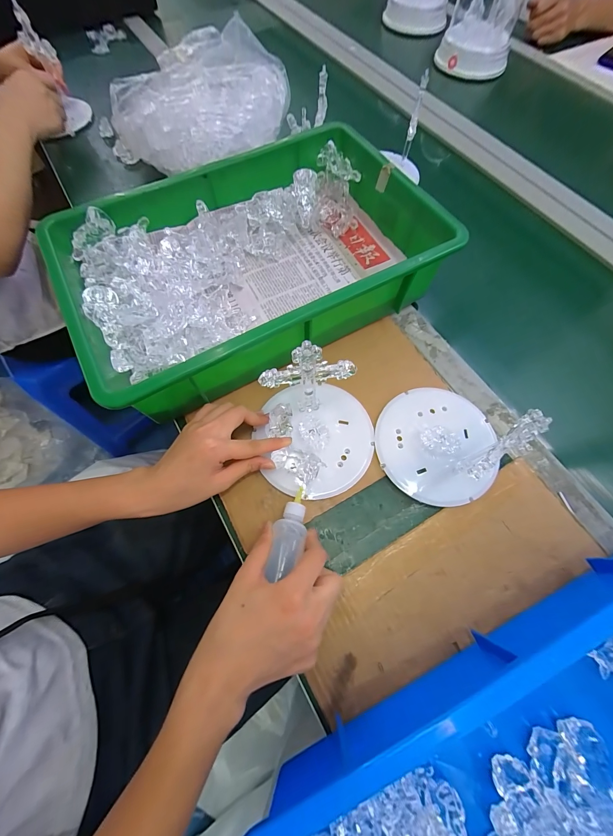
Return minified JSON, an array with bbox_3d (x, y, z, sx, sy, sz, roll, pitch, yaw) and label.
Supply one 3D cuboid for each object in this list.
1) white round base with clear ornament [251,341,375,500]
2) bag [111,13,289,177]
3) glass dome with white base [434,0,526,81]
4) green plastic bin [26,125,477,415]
[{"bbox_3d":[0.017,0.006,0.285,0.111,0.118,0.112,0,68,0],"label":"white round base with clear ornament"},{"bbox_3d":[-0.192,-0.467,0.470,0.318,0.113,0.169,-6,68,12],"label":"bag"},{"bbox_3d":[0.353,-0.804,0.590,0.134,0.189,0.135,17,69,7],"label":"glass dome with white base"},{"bbox_3d":[-0.058,-0.194,0.384,0.414,0.088,0.272,-28,71,-11],"label":"green plastic bin"}]

